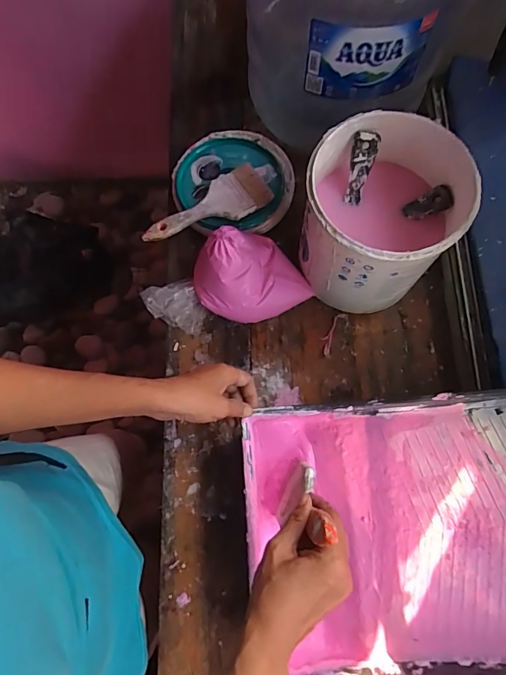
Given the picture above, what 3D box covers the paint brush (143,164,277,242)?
[{"bbox_3d":[-0.066,-0.184,0.606,0.188,0.015,0.073,-31,75,-10],"label":"paint brush"}]

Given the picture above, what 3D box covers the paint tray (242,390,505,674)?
[{"bbox_3d":[0.171,0.211,0.479,0.348,0.101,0.269,-4,72,-2],"label":"paint tray"}]

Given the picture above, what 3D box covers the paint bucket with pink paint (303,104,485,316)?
[{"bbox_3d":[0.150,-0.136,0.534,0.175,0.183,0.169,13,73,3],"label":"paint bucket with pink paint"}]

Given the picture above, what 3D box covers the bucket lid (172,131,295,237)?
[{"bbox_3d":[-0.030,-0.233,0.641,0.175,0.022,0.168,0,72,-1],"label":"bucket lid"}]

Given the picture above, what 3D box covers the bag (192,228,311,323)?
[{"bbox_3d":[-0.005,-0.087,0.582,0.146,0.096,0.116,-23,74,-8],"label":"bag"}]

